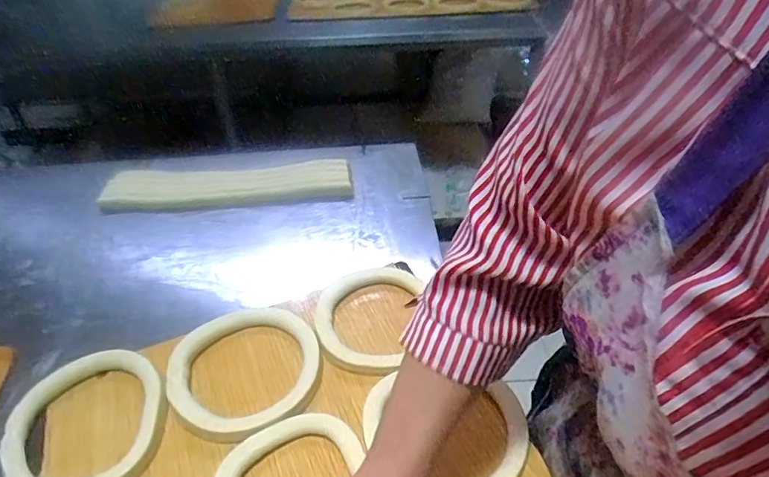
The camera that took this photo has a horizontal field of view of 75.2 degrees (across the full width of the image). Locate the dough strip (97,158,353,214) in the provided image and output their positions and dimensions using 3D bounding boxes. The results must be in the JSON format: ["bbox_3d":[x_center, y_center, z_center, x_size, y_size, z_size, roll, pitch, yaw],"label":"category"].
[{"bbox_3d":[-0.252,-0.088,0.812,0.389,0.035,0.087,-5,38,0],"label":"dough strip"}]

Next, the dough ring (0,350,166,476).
[{"bbox_3d":[-0.290,0.178,0.488,0.140,0.016,0.154,-3,38,2],"label":"dough ring"}]

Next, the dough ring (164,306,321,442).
[{"bbox_3d":[-0.148,0.136,0.530,0.153,0.019,0.151,-3,38,2],"label":"dough ring"}]

